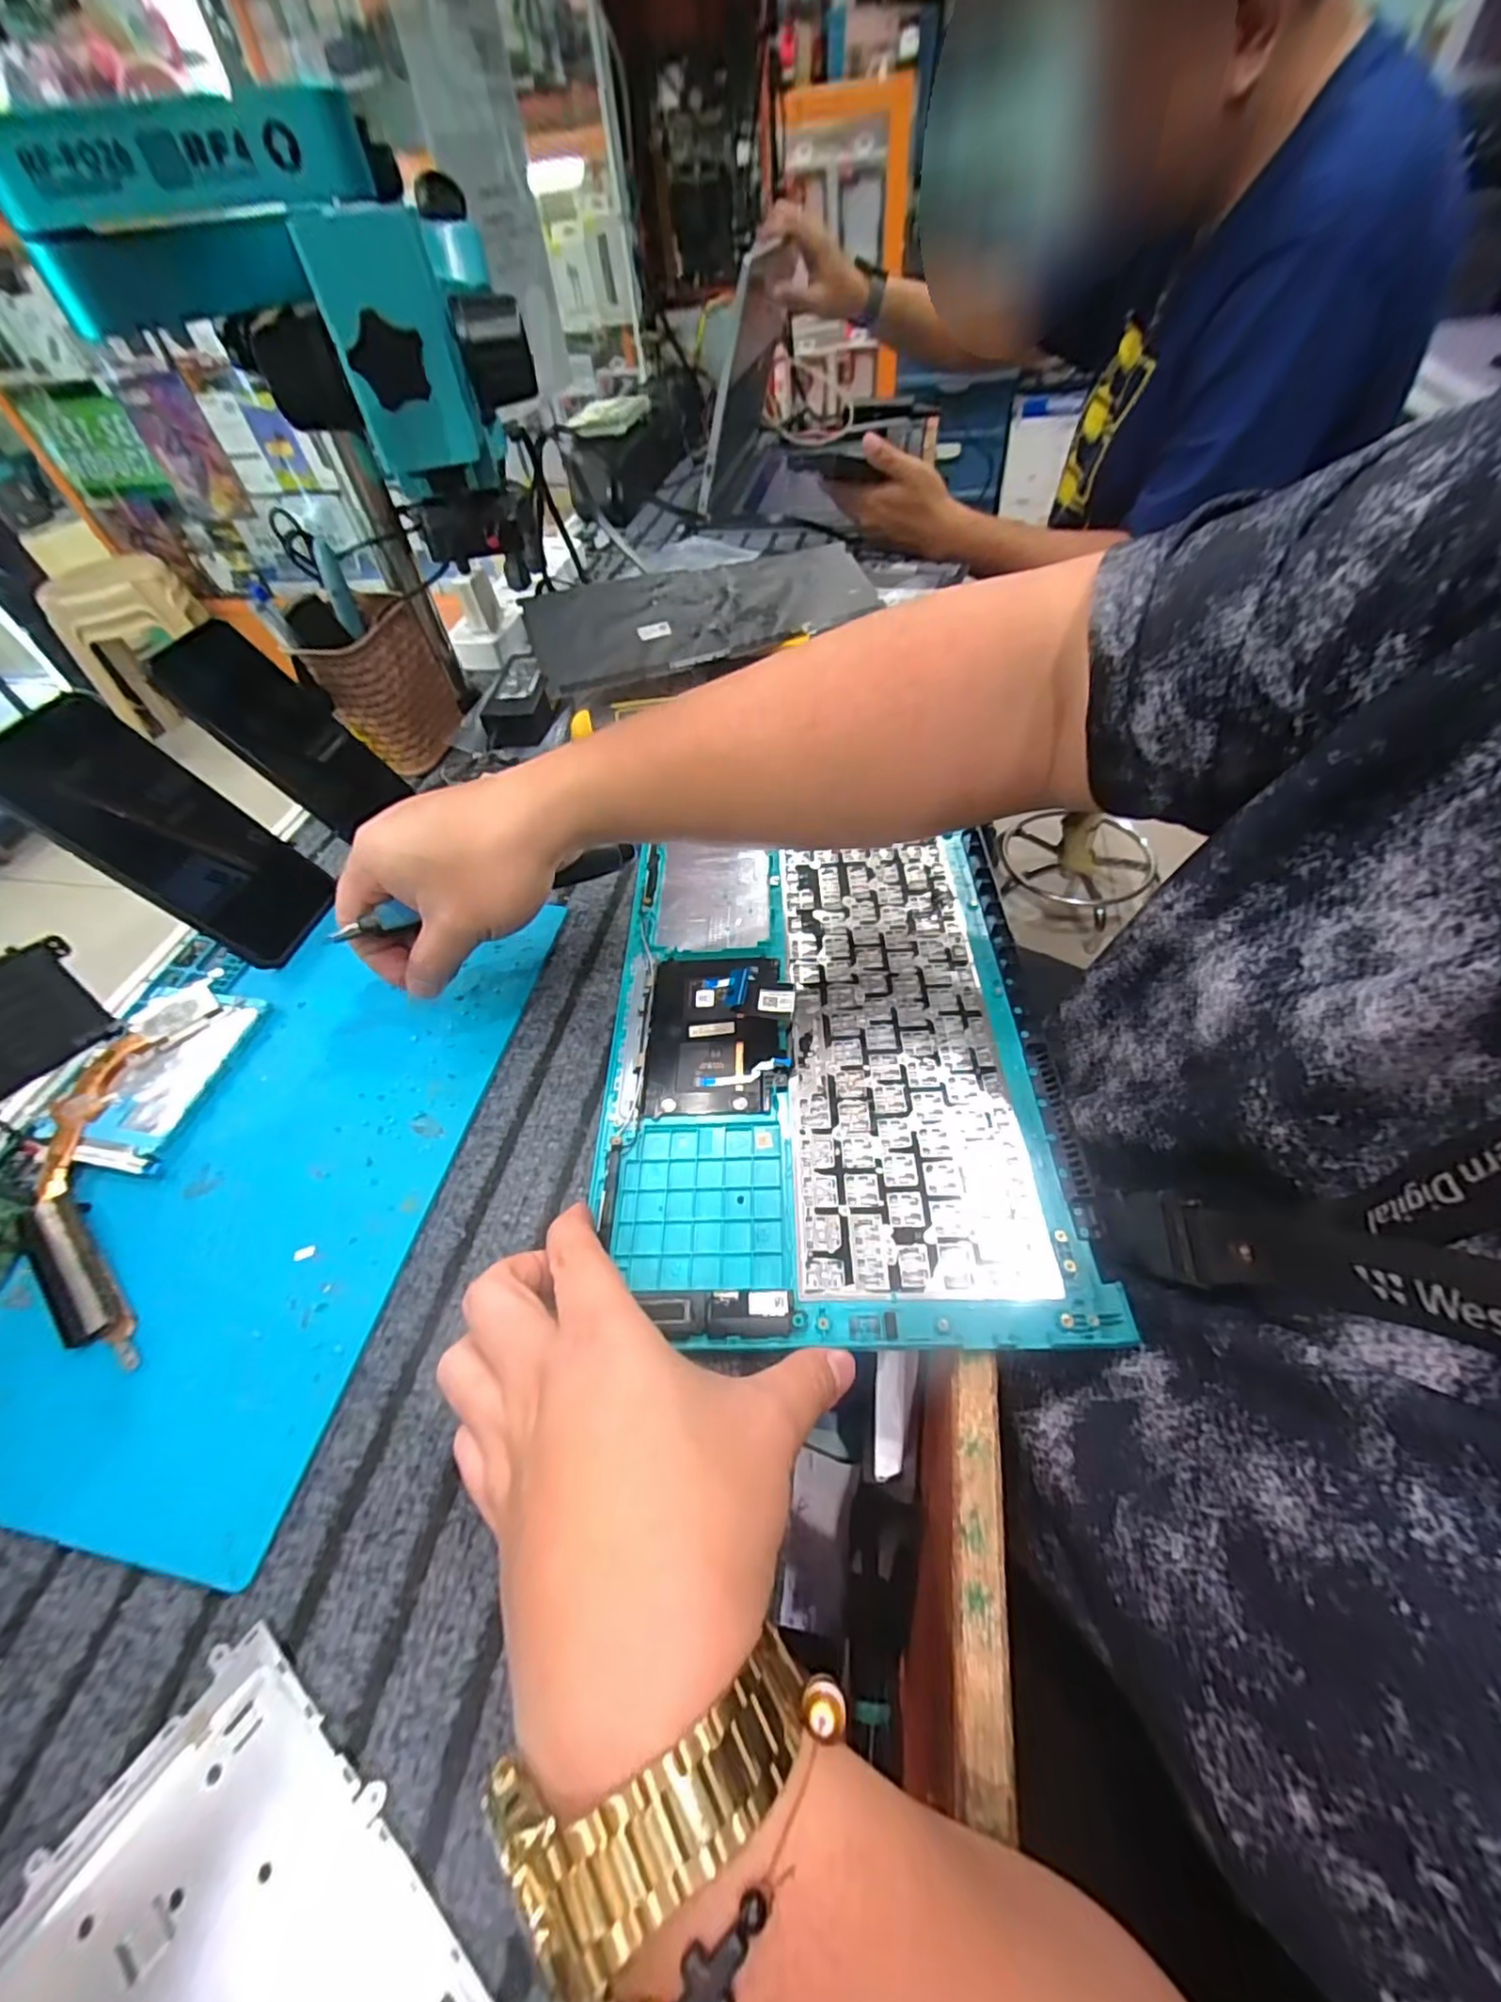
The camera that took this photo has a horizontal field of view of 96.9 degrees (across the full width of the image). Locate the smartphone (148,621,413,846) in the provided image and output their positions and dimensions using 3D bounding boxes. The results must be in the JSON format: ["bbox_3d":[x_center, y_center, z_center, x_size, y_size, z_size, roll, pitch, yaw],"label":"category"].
[{"bbox_3d":[-0.322,-0.187,0.466,0.012,0.141,0.078,-10,50,35],"label":"smartphone"}]

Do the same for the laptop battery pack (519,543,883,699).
[{"bbox_3d":[-0.039,-0.350,0.597,0.308,0.014,0.106,-16,75,-10],"label":"laptop battery pack"}]

